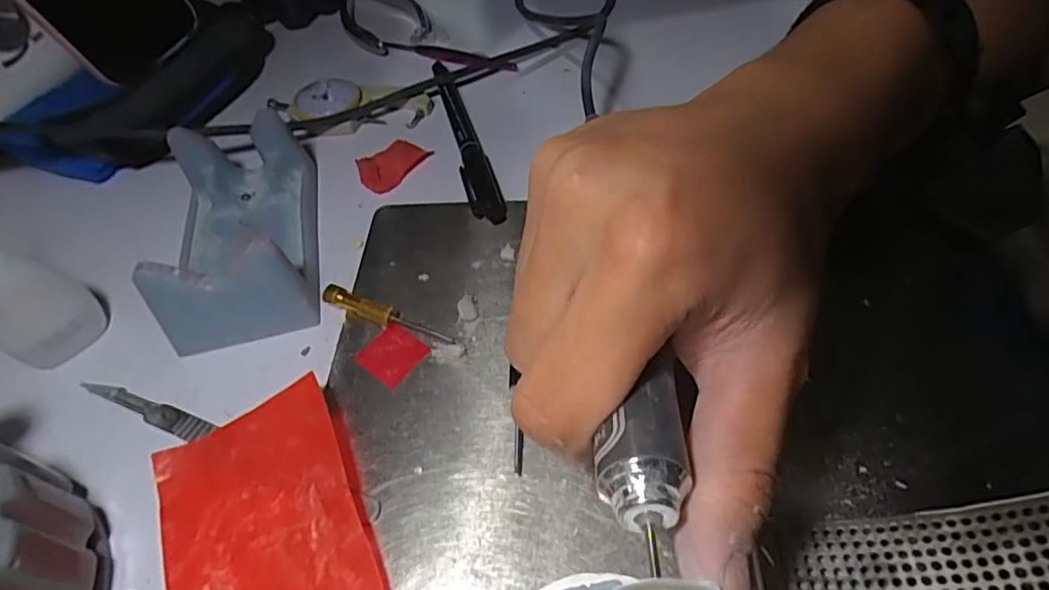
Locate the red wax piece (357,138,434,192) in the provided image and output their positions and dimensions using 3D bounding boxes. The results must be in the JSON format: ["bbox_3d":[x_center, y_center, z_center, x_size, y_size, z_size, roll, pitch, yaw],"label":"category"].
[{"bbox_3d":[-0.070,-0.070,0.307,0.028,0.008,0.040,24,59,23],"label":"red wax piece"}]

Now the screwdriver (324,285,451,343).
[{"bbox_3d":[-0.057,0.009,0.245,0.060,0.007,0.008,17,56,19],"label":"screwdriver"}]

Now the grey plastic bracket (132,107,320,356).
[{"bbox_3d":[-0.128,-0.032,0.266,0.062,0.036,0.109,-14,52,-4],"label":"grey plastic bracket"}]

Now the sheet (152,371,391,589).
[{"bbox_3d":[-0.086,0.074,0.194,0.065,0.014,0.084,-22,53,-10],"label":"sheet"}]

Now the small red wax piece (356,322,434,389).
[{"bbox_3d":[-0.053,0.022,0.236,0.023,0.004,0.022,31,62,27],"label":"small red wax piece"}]

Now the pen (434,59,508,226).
[{"bbox_3d":[-0.035,-0.089,0.317,0.014,0.011,0.147,-16,52,-6],"label":"pen"}]

